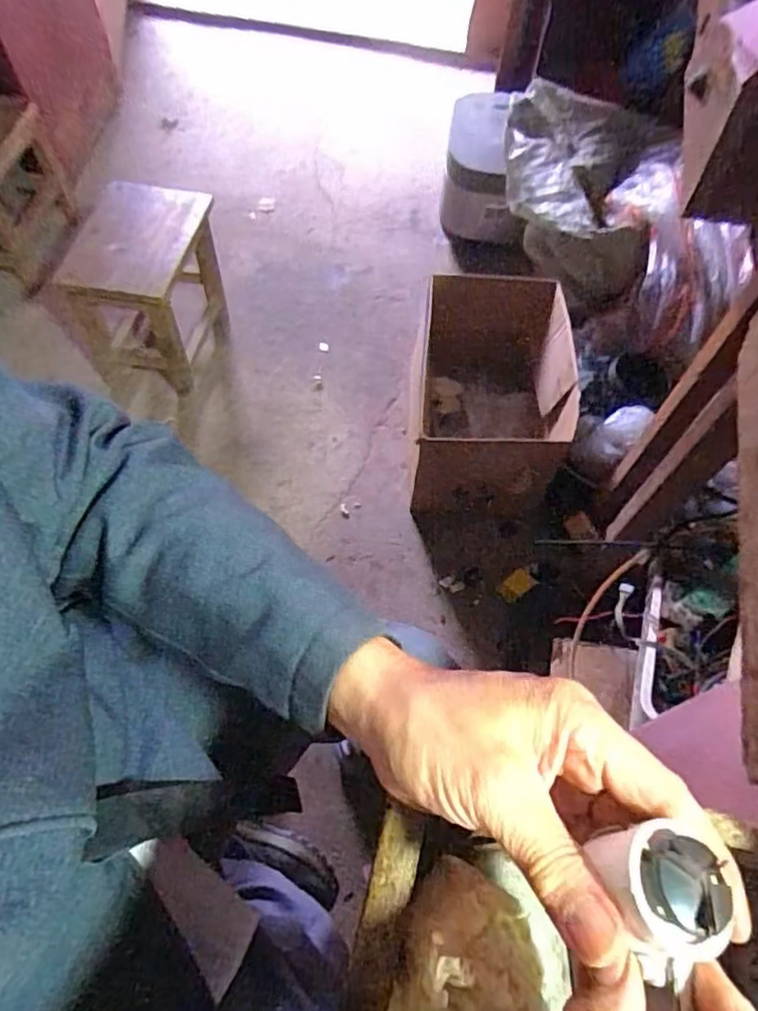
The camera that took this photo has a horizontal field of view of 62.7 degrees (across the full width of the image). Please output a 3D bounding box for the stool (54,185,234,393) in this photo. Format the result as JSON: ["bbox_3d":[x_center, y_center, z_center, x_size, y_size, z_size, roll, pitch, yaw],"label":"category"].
[{"bbox_3d":[-0.429,-0.409,1.213,0.204,0.281,0.290,9,64,4],"label":"stool"}]

